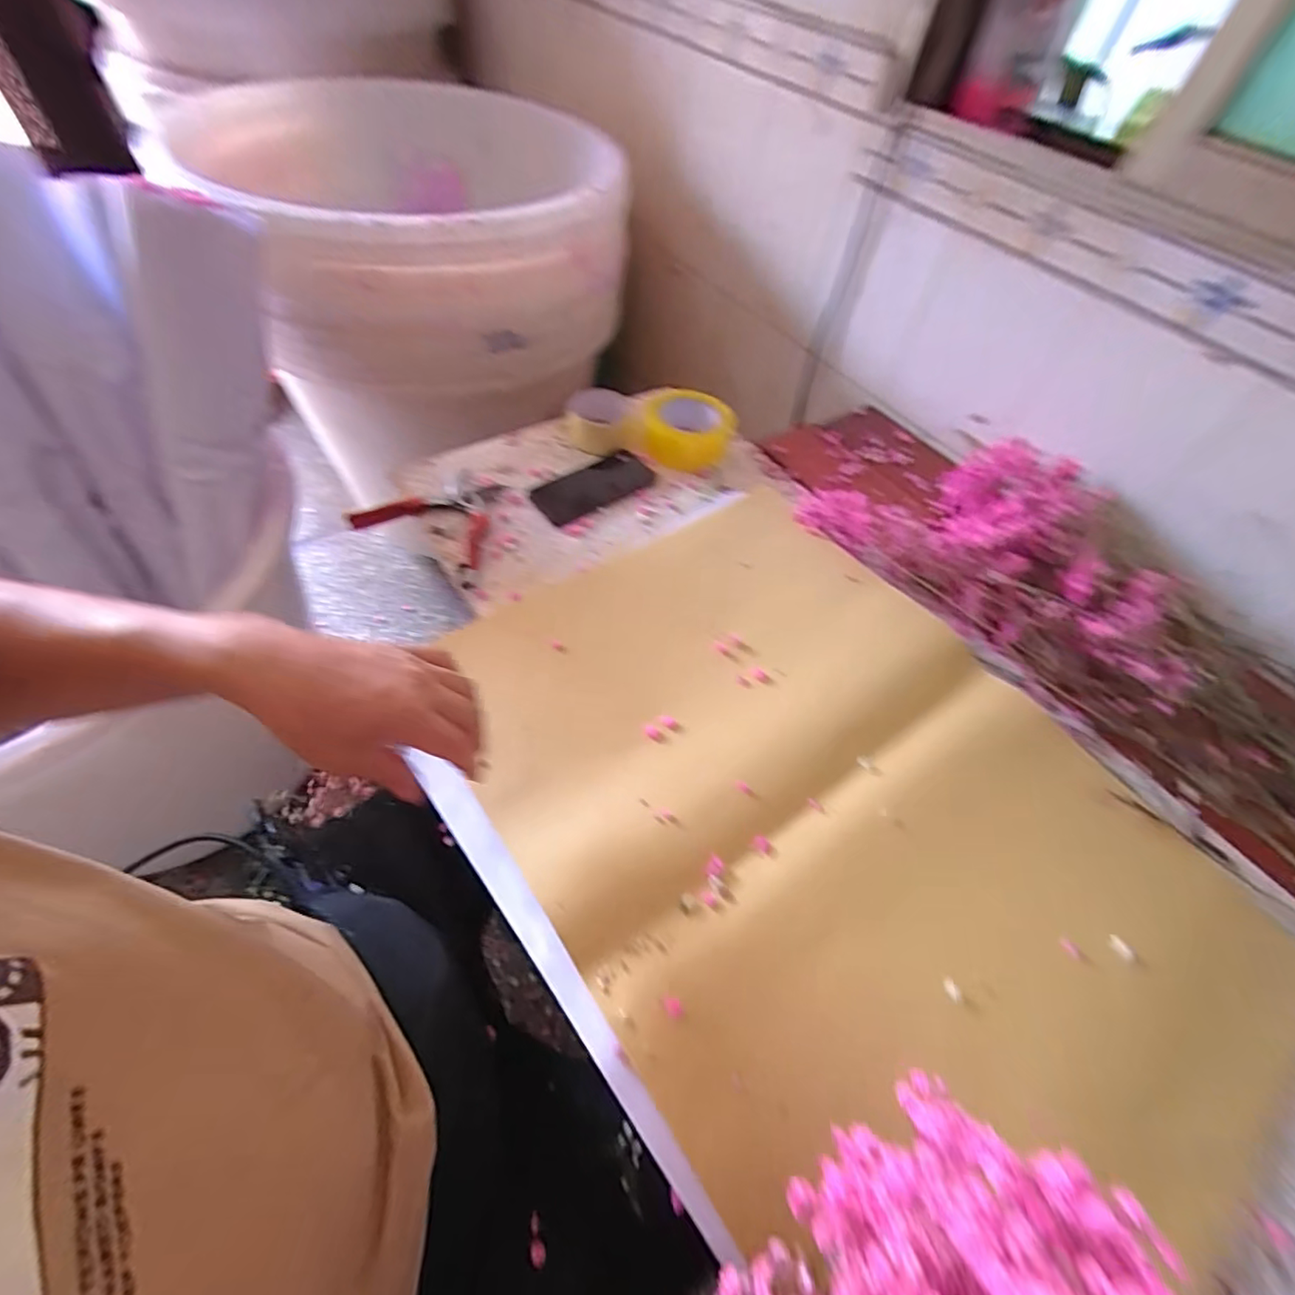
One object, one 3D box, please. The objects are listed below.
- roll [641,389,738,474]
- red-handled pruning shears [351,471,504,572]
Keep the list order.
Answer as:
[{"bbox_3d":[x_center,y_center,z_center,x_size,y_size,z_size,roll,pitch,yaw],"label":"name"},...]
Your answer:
[{"bbox_3d":[0.054,-0.301,0.772,0.126,0.054,0.123,4,55,-5],"label":"roll"},{"bbox_3d":[-0.237,-0.161,0.658,0.154,0.019,0.132,22,56,8],"label":"red-handled pruning shears"}]

